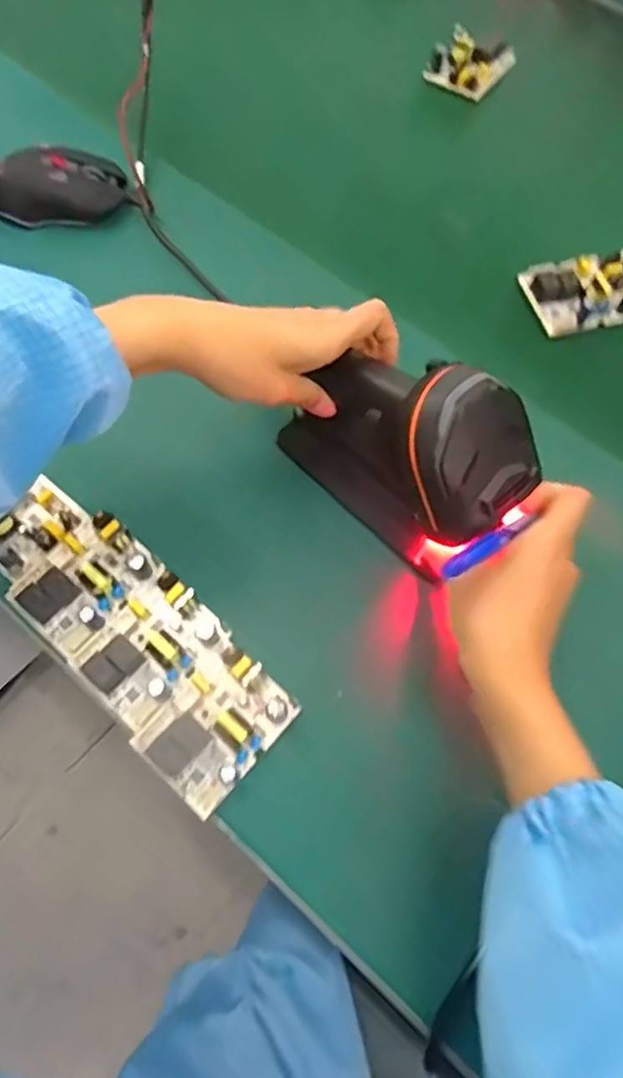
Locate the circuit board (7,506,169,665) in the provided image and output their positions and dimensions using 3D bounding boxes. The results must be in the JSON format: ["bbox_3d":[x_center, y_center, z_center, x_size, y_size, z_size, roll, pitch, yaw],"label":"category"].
[{"bbox_3d":[-0.141,0.026,0.403,0.061,0.026,0.080,41,71,15],"label":"circuit board"}]

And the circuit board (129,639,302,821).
[{"bbox_3d":[-0.055,0.105,0.371,0.062,0.020,0.079,38,71,14],"label":"circuit board"}]

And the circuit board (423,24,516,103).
[{"bbox_3d":[0.158,-0.470,0.637,0.064,0.022,0.078,29,69,11],"label":"circuit board"}]

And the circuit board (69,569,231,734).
[{"bbox_3d":[-0.097,0.063,0.387,0.060,0.027,0.078,39,71,15],"label":"circuit board"}]

